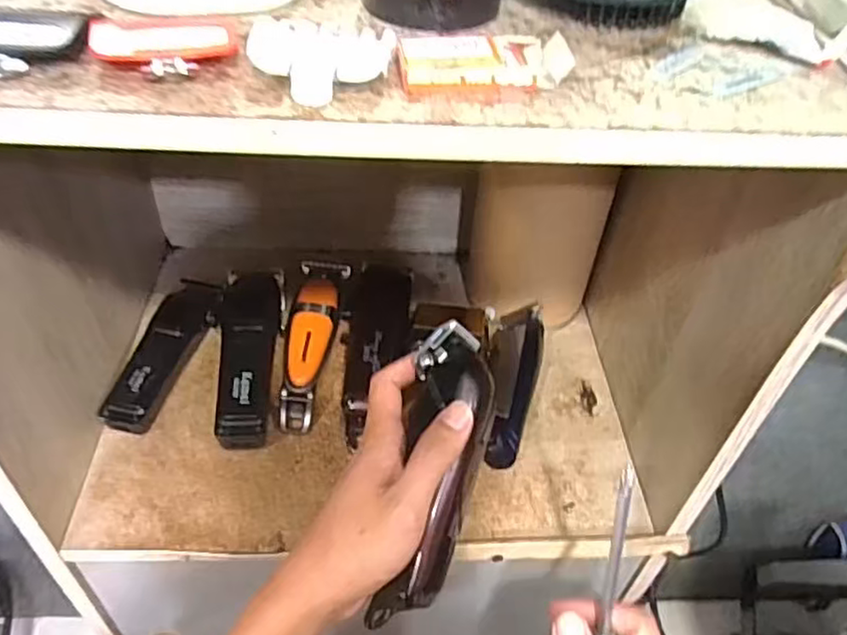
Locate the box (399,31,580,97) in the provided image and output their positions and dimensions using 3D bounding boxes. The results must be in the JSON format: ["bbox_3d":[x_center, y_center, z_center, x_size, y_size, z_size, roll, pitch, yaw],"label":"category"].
[{"bbox_3d":[0.022,-0.094,0.247,0.063,0.009,0.028,-6,46,-11],"label":"box"}]

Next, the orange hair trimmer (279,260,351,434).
[{"bbox_3d":[-0.085,0.015,0.531,0.044,0.035,0.157,4,45,-2],"label":"orange hair trimmer"}]

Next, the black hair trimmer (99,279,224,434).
[{"bbox_3d":[-0.188,0.026,0.505,0.045,0.029,0.136,8,45,3],"label":"black hair trimmer"}]

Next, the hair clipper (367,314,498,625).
[{"bbox_3d":[0.010,0.091,0.395,0.051,0.032,0.175,9,77,3],"label":"hair clipper"}]

